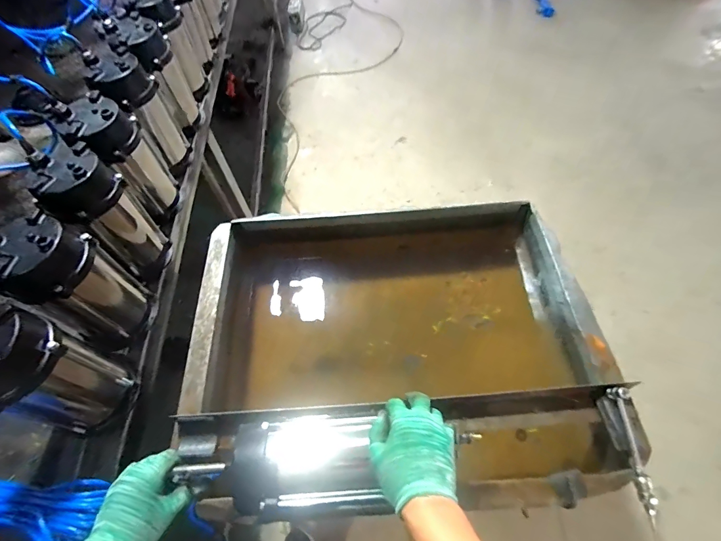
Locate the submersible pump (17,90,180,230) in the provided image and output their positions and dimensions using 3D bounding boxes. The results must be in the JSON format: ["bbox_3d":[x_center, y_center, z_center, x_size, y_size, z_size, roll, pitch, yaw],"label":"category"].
[{"bbox_3d":[-0.495,-0.226,0.781,0.122,0.254,0.120,22,63,16],"label":"submersible pump"}]

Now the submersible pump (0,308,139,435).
[{"bbox_3d":[-0.453,0.157,0.546,0.108,0.250,0.135,4,60,6],"label":"submersible pump"}]

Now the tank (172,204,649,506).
[{"bbox_3d":[0.064,0.157,0.804,0.774,0.248,0.594,-5,59,1],"label":"tank"}]

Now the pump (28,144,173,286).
[{"bbox_3d":[-0.472,-0.098,0.705,0.120,0.256,0.115,37,68,22],"label":"pump"}]

